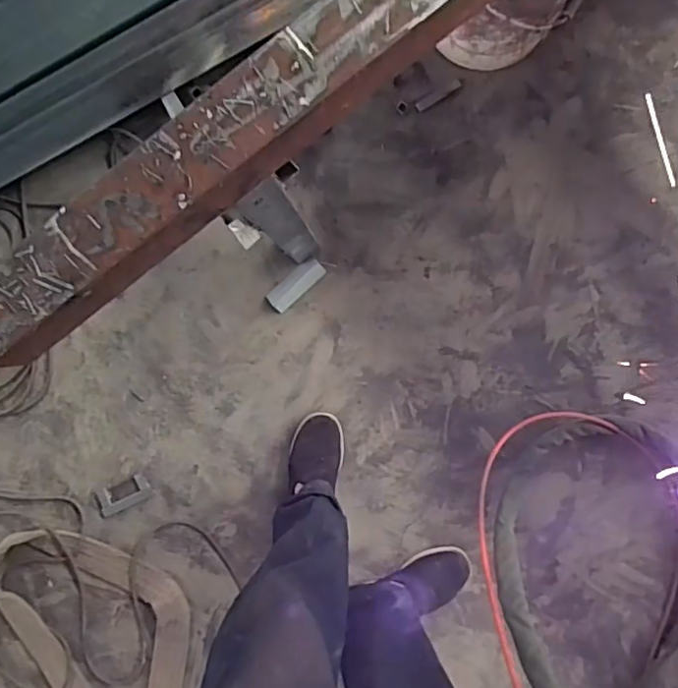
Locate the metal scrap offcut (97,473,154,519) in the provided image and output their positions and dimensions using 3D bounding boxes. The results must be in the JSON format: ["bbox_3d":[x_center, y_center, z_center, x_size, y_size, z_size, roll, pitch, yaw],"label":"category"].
[{"bbox_3d":[-0.461,0.323,1.237,0.123,0.013,0.056,-22,90,3],"label":"metal scrap offcut"}]

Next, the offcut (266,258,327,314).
[{"bbox_3d":[-0.091,-0.125,1.209,0.132,0.022,0.053,-43,88,3],"label":"offcut"}]

